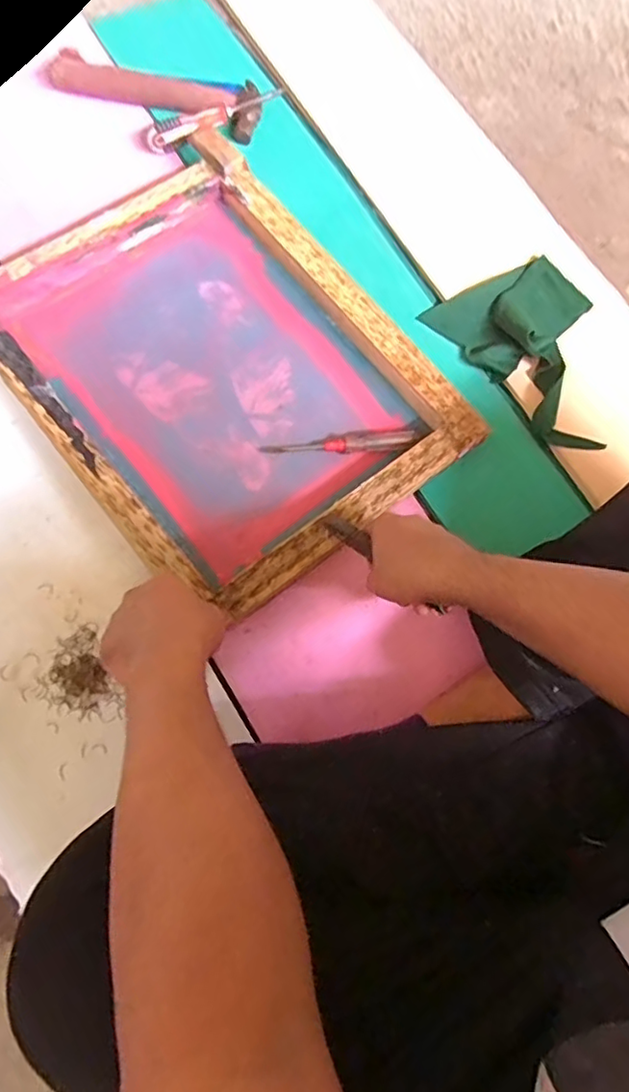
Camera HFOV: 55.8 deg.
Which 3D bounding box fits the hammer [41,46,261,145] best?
[{"bbox_3d":[-0.206,-0.598,0.770,0.279,0.024,0.075,18,73,1],"label":"hammer"}]

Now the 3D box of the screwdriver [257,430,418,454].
[{"bbox_3d":[0.027,-0.109,0.645,0.167,0.014,0.020,-5,74,-6],"label":"screwdriver"}]

